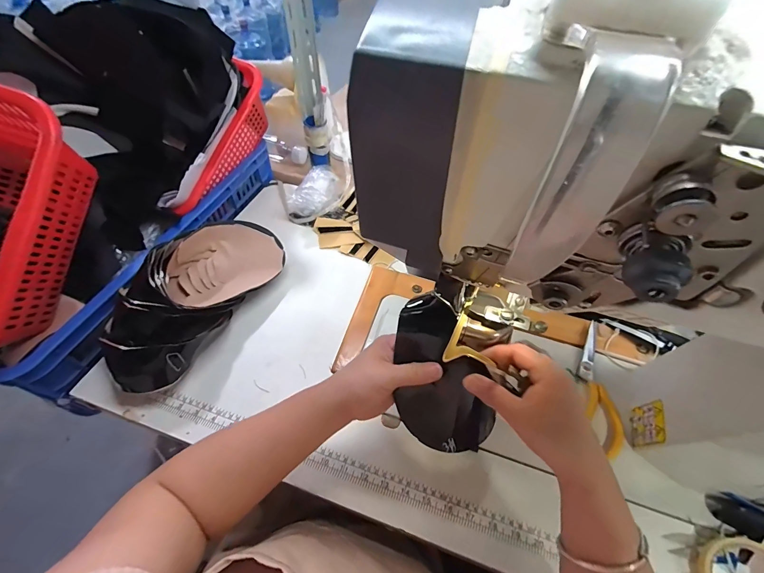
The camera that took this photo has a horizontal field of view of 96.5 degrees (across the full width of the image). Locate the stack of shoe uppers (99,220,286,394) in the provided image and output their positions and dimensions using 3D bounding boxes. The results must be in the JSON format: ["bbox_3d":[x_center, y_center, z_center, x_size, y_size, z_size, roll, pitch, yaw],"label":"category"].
[{"bbox_3d":[-0.278,0.009,0.514,0.129,0.104,0.290,22,54,14],"label":"stack of shoe uppers"}]

